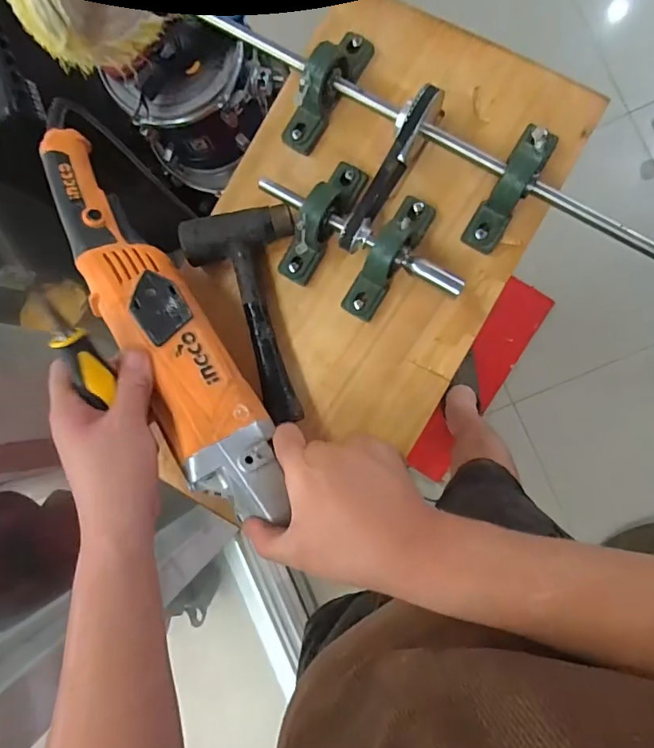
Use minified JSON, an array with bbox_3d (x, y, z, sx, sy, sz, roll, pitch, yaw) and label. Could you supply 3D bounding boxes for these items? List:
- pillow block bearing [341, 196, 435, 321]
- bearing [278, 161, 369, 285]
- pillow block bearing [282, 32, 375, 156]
[{"bbox_3d":[0.056,-0.109,0.433,0.031,0.044,0.122,32,93,5],"label":"pillow block bearing"},{"bbox_3d":[-0.005,-0.145,0.441,0.031,0.049,0.121,31,93,5],"label":"bearing"},{"bbox_3d":[-0.001,-0.273,0.450,0.034,0.050,0.121,31,93,5],"label":"pillow block bearing"}]

